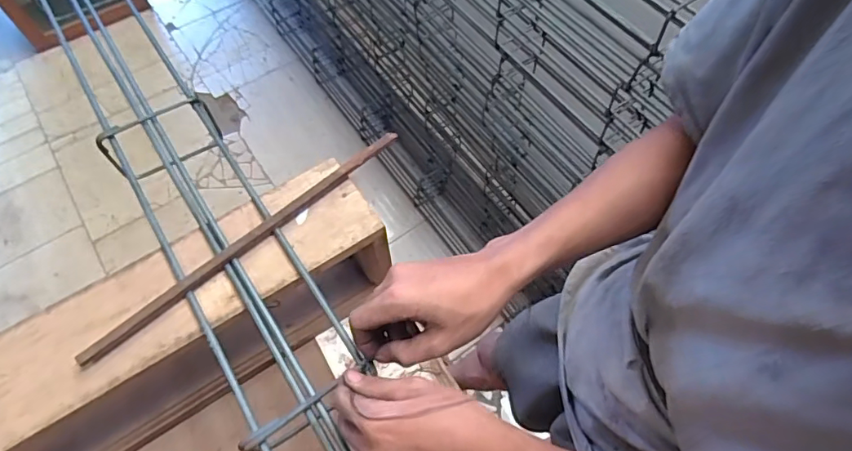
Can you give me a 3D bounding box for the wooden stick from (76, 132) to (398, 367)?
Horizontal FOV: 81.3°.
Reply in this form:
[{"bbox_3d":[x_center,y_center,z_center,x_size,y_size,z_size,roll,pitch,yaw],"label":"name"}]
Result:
[{"bbox_3d":[-0.159,0.008,0.463,0.337,0.012,0.016,-39,67,-18],"label":"wooden stick"}]

